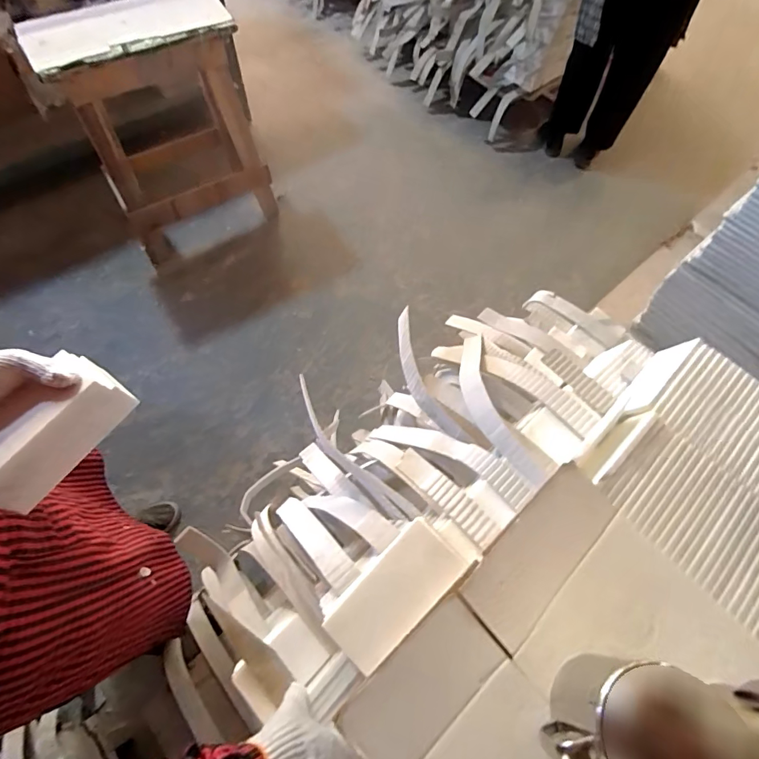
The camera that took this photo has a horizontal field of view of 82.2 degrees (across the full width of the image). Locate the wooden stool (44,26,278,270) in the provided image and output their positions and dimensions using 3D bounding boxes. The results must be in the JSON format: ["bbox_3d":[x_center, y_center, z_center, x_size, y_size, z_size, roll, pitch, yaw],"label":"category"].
[{"bbox_3d":[-0.667,-0.775,1.414,0.488,0.613,0.364,-29,67,-18],"label":"wooden stool"}]

